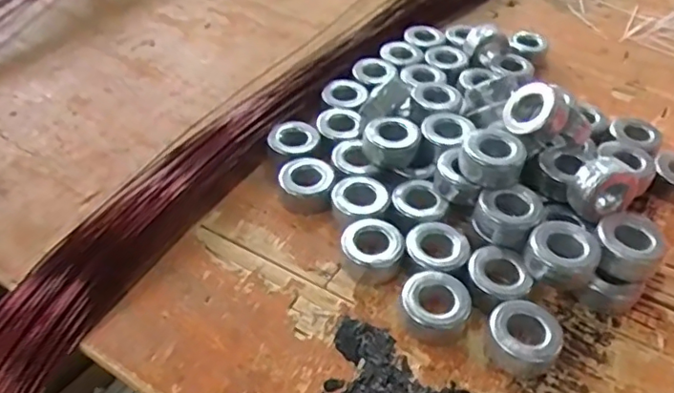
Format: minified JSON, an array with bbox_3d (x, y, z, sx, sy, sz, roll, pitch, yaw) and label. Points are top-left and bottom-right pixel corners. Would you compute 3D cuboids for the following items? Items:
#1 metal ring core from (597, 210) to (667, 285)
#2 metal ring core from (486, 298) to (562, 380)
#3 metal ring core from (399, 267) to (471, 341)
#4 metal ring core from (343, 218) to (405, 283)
[{"bbox_3d":[0.278,0.047,0.541,0.060,0.030,0.070,29,50,26],"label":"metal ring core"},{"bbox_3d":[0.161,0.128,0.495,0.060,0.038,0.061,1,43,-1],"label":"metal ring core"},{"bbox_3d":[0.092,0.099,0.521,0.058,0.032,0.060,1,43,-1],"label":"metal ring core"},{"bbox_3d":[0.035,0.053,0.561,0.059,0.037,0.057,1,43,-1],"label":"metal ring core"}]

